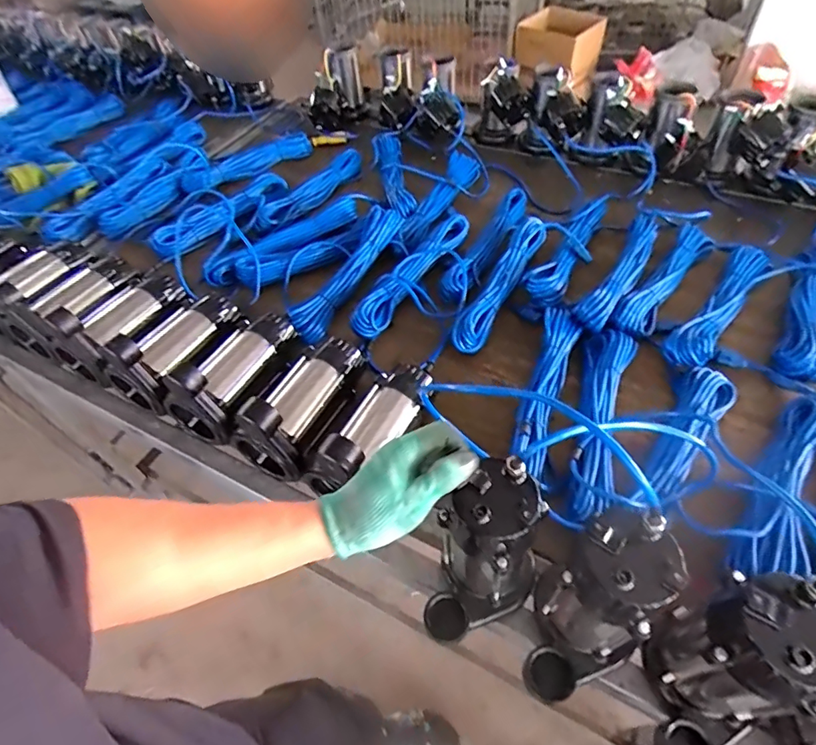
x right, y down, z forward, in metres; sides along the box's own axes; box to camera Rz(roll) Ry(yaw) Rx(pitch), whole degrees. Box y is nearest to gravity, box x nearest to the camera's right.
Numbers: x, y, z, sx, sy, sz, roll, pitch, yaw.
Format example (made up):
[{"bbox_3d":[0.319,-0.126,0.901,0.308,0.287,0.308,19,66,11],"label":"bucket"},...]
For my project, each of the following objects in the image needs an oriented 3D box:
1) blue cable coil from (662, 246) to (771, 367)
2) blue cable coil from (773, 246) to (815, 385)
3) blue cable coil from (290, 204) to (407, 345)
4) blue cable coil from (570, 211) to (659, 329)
[{"bbox_3d":[0.568,-0.132,0.877,0.078,0.036,0.344,35,62,27],"label":"blue cable coil"},{"bbox_3d":[0.707,-0.118,0.853,0.081,0.044,0.363,23,57,21],"label":"blue cable coil"},{"bbox_3d":[-0.120,-0.216,1.002,0.081,0.070,0.397,22,57,21],"label":"blue cable coil"},{"bbox_3d":[0.405,-0.203,0.921,0.070,0.052,0.349,29,60,24],"label":"blue cable coil"}]

